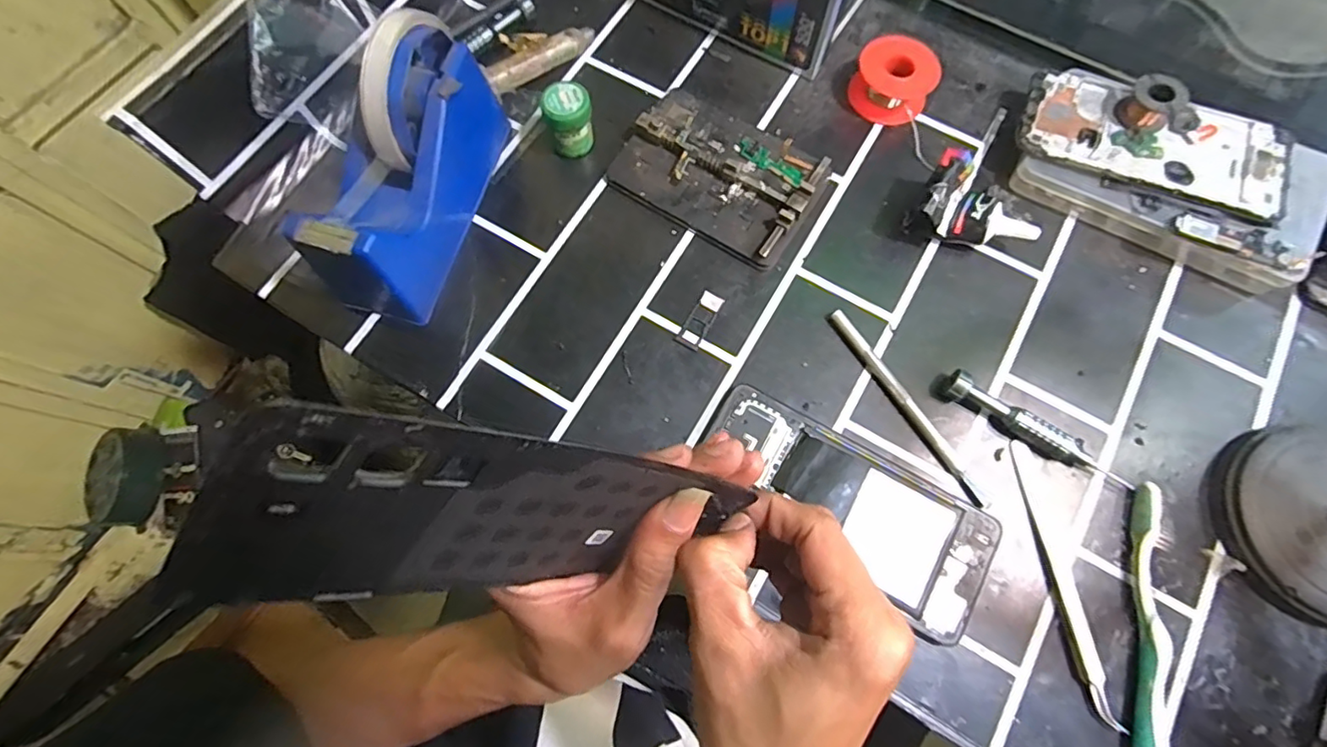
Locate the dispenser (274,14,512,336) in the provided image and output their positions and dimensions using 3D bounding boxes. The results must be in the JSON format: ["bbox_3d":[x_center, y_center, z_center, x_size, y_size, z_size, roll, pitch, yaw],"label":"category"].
[{"bbox_3d":[-0.150,-0.121,0.337,0.060,0.102,0.158,21,74,7],"label":"dispenser"}]

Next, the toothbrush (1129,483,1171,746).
[{"bbox_3d":[0.250,0.151,0.298,0.014,0.014,0.184,14,73,5],"label":"toothbrush"}]

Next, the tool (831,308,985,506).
[{"bbox_3d":[0.144,0.018,0.340,0.009,0.006,0.137,-31,75,-9],"label":"tool"}]

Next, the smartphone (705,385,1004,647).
[{"bbox_3d":[0.100,0.072,0.322,0.165,0.011,0.070,31,76,10],"label":"smartphone"}]

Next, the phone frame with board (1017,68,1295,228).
[{"bbox_3d":[0.311,-0.148,0.367,0.154,0.005,0.075,23,73,12],"label":"phone frame with board"}]

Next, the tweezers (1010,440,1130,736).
[{"bbox_3d":[0.214,0.111,0.313,0.014,0.005,0.148,-9,73,-2],"label":"tweezers"}]

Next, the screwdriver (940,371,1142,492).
[{"bbox_3d":[0.216,0.033,0.331,0.112,0.015,0.017,29,75,9],"label":"screwdriver"}]

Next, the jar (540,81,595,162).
[{"bbox_3d":[-0.062,-0.168,0.385,0.030,0.044,0.028,0,73,1],"label":"jar"}]

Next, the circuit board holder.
[{"bbox_3d":[0.038,-0.137,0.385,0.129,0.021,0.091,32,76,10],"label":"circuit board holder"}]

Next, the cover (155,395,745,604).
[{"bbox_3d":[-0.045,0.048,0.175,0.071,0.155,0.008,-49,50,22],"label":"cover"}]

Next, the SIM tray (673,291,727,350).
[{"bbox_3d":[0.023,-0.034,0.361,0.016,0.004,0.040,29,75,9],"label":"SIM tray"}]

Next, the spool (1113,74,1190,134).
[{"bbox_3d":[0.307,-0.169,0.362,0.030,0.020,0.027,36,76,11],"label":"spool"}]

